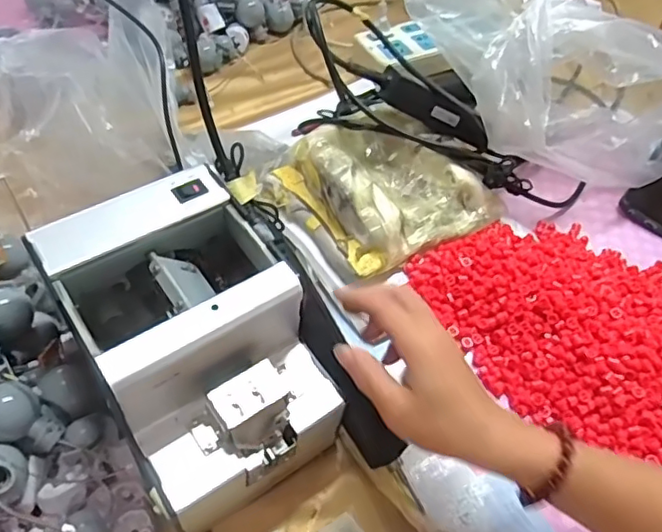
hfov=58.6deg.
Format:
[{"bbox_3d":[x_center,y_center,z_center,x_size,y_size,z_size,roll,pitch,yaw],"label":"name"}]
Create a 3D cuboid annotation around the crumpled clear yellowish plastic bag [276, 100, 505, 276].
[{"bbox_3d":[0.053,-0.082,0.550,0.177,0.049,0.151,-26,59,-24],"label":"crumpled clear yellowish plastic bag"}]

